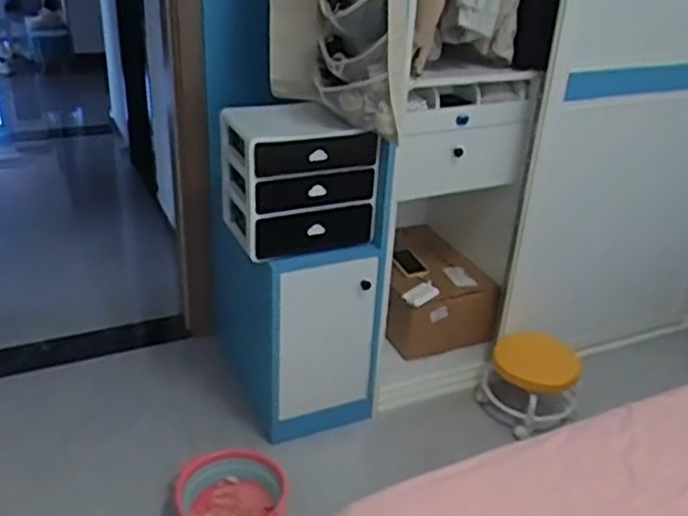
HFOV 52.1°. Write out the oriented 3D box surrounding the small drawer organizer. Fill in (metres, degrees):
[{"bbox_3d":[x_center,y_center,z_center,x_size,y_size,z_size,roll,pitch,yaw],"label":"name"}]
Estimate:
[{"bbox_3d":[-0.119,-0.217,1.821,0.321,0.341,0.277,-10,31,-23],"label":"small drawer organizer"}]

